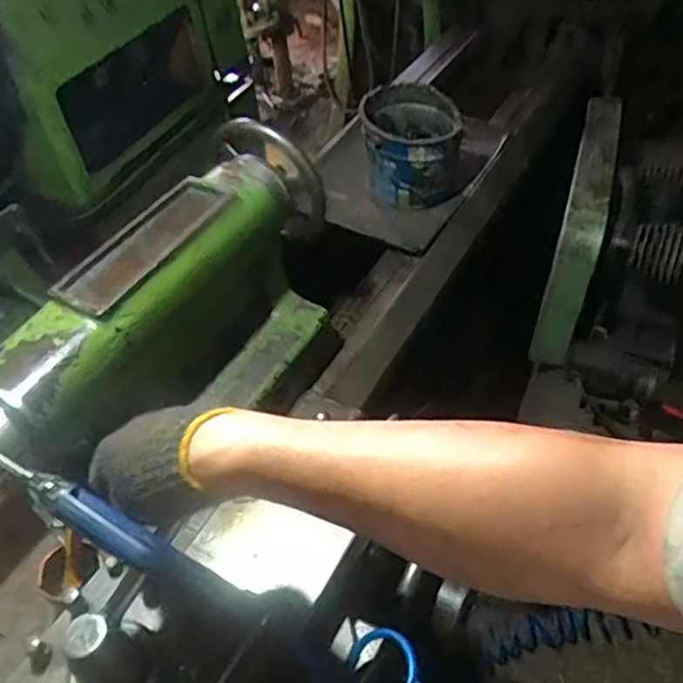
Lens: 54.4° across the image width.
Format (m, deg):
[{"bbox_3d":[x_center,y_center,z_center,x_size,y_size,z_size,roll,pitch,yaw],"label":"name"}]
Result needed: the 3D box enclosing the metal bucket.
[{"bbox_3d":[0.124,-0.362,1.242,0.180,0.181,0.170,-3,46,3],"label":"metal bucket"}]

